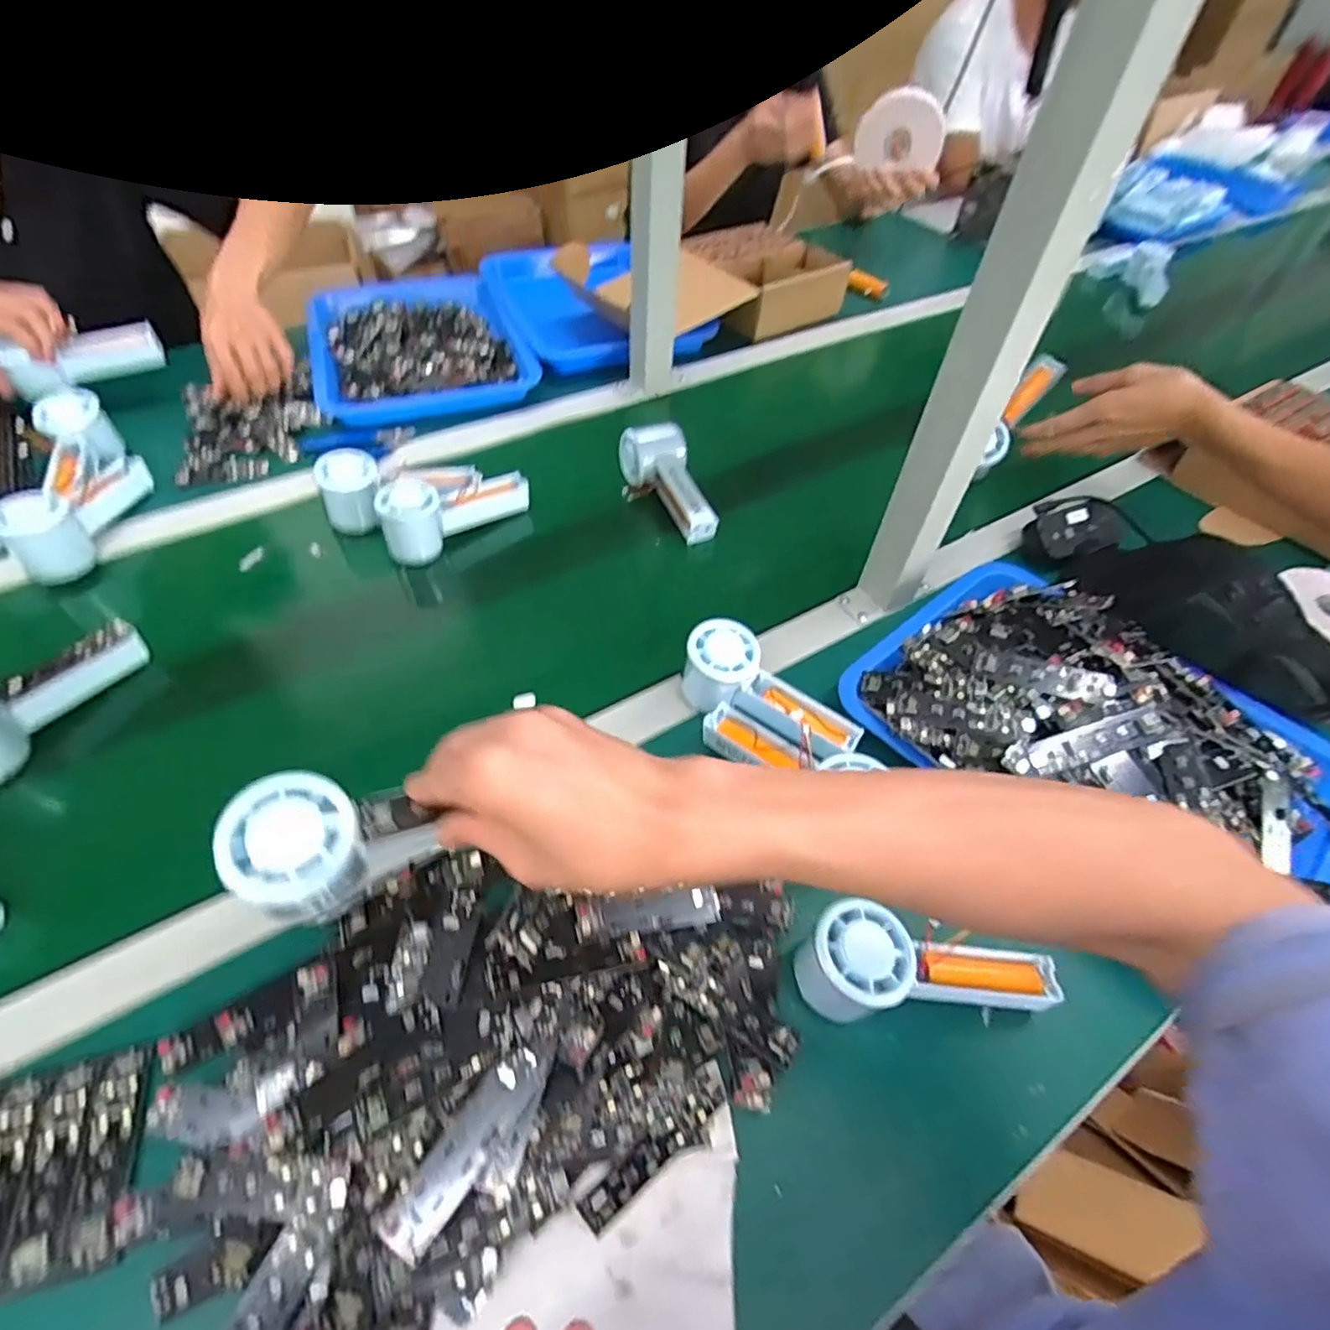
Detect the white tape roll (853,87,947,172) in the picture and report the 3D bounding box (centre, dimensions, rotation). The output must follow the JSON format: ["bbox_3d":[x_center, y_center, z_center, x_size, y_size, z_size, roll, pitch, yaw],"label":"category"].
[{"bbox_3d":[0.371,-0.831,1.055,0.134,0.134,0.044,36,58,23],"label":"white tape roll"}]

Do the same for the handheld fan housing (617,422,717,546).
[{"bbox_3d":[0.008,-0.189,0.709,0.070,0.056,0.149,-23,70,-21],"label":"handheld fan housing"}]

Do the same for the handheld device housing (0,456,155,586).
[{"bbox_3d":[-0.555,-0.154,0.627,0.047,0.064,0.153,1,51,-3],"label":"handheld device housing"}]

